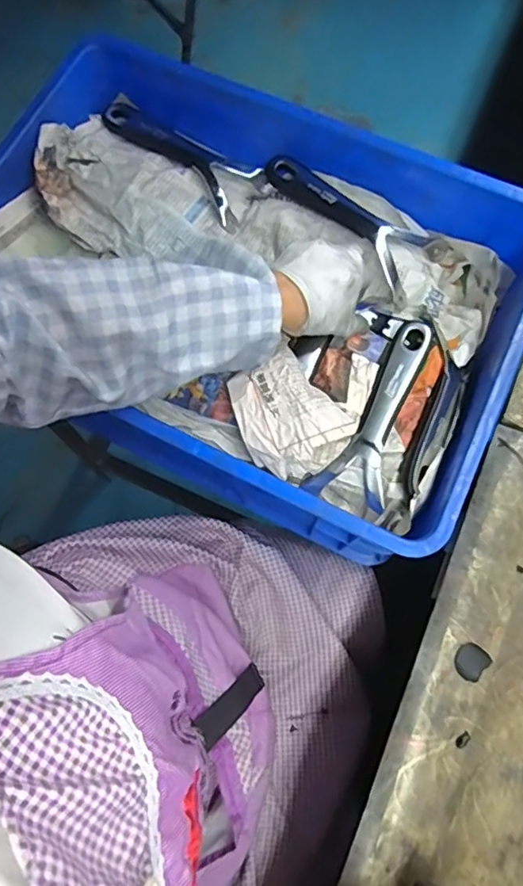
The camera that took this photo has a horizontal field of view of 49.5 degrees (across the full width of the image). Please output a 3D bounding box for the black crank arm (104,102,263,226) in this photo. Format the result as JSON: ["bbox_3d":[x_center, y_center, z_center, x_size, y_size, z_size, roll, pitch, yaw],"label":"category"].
[{"bbox_3d":[-0.097,-0.320,0.627,0.183,0.020,0.070,33,77,10],"label":"black crank arm"}]

